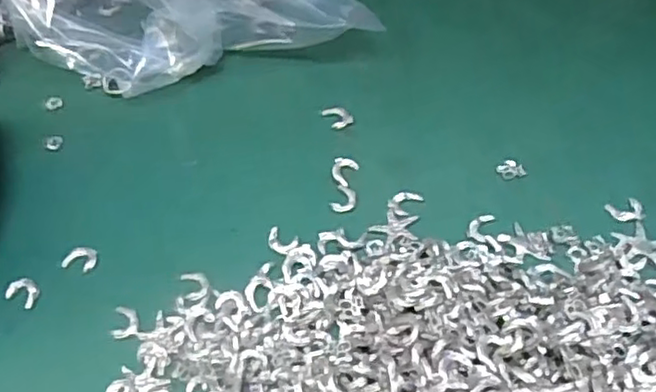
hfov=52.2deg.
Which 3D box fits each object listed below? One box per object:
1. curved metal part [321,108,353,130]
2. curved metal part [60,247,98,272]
[{"bbox_3d":[0.006,-0.052,0.442,0.015,0.004,0.020,-27,55,-15],"label":"curved metal part"},{"bbox_3d":[-0.143,0.036,0.386,0.018,0.004,0.014,9,54,12],"label":"curved metal part"}]

